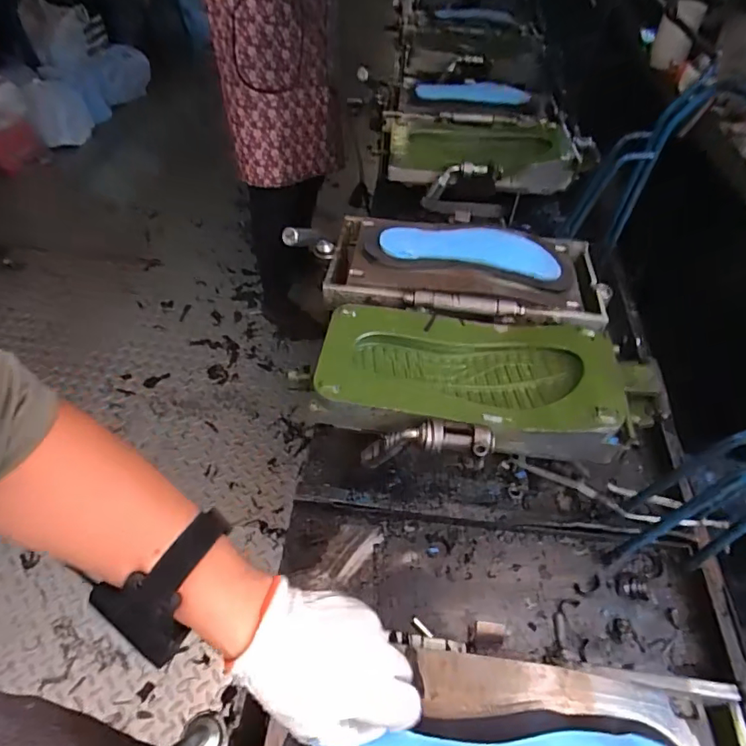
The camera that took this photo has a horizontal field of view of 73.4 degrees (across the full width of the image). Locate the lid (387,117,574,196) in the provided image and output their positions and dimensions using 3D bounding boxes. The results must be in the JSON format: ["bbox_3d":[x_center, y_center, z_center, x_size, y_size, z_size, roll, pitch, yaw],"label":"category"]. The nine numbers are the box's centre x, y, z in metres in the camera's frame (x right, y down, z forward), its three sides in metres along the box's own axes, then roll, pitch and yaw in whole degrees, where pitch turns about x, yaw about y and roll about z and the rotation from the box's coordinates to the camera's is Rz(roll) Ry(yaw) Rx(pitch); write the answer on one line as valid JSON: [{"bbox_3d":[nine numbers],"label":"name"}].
[{"bbox_3d":[0.200,-0.407,0.953,0.337,0.073,0.173,0,44,-3],"label":"lid"}]

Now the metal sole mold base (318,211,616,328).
[{"bbox_3d":[0.137,-0.155,0.729,0.405,0.065,0.206,7,44,5],"label":"metal sole mold base"}]

